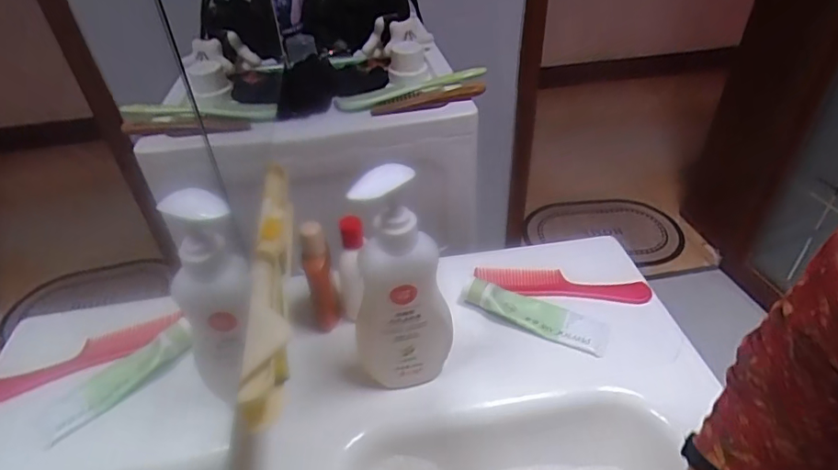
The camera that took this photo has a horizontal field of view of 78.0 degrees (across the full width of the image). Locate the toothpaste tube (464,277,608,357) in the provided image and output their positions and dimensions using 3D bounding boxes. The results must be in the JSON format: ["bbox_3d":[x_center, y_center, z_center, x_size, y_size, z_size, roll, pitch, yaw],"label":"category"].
[{"bbox_3d":[0.131,0.087,0.592,0.164,0.030,0.050,15,43,22],"label":"toothpaste tube"}]

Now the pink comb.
[{"bbox_3d":[0.175,0.057,0.638,0.206,0.011,0.046,3,43,6],"label":"pink comb"}]

